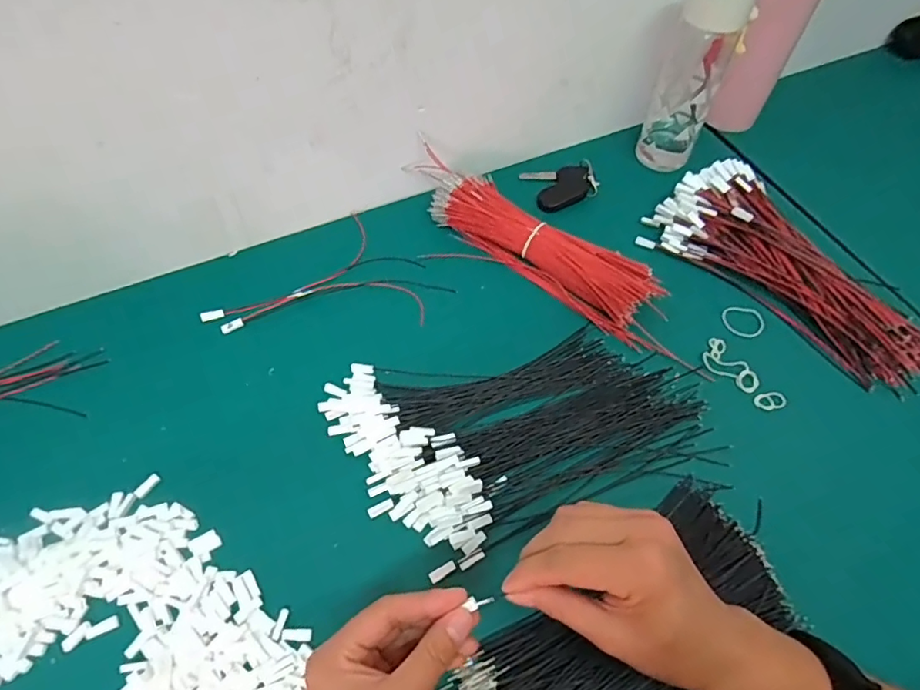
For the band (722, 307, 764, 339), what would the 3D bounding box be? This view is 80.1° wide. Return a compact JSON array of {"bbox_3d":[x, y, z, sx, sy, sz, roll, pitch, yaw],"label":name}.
[{"bbox_3d":[0.265,-0.021,0.511,0.037,0.004,0.036,6,56,11],"label":"band"}]

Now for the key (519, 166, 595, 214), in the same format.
[{"bbox_3d":[0.111,-0.176,0.598,0.069,0.012,0.063,-13,59,-9],"label":"key"}]

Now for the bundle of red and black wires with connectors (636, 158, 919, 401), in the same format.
[{"bbox_3d":[0.326,-0.078,0.524,0.272,0.039,0.131,40,66,21],"label":"bundle of red and black wires with connectors"}]

